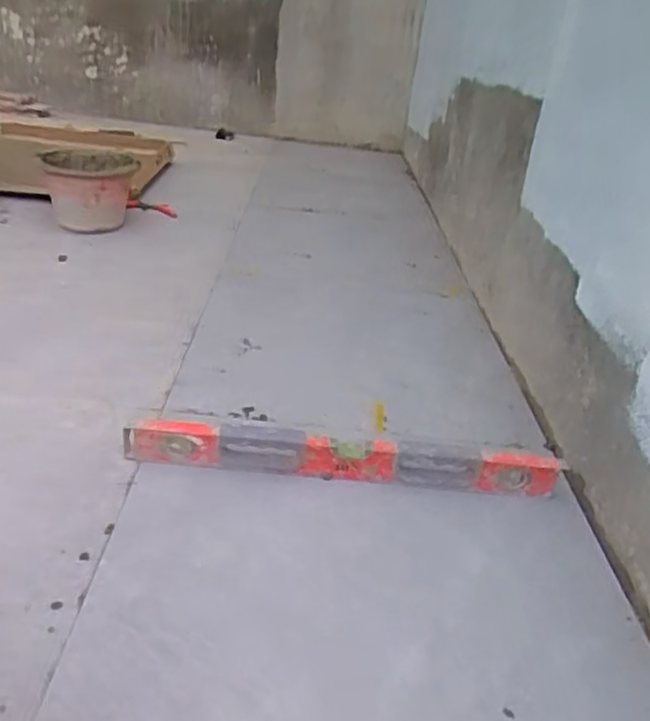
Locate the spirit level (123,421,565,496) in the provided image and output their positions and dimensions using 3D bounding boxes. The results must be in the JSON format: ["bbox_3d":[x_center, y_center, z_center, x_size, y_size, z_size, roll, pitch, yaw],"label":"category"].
[{"bbox_3d":[0.028,0.130,0.889,0.567,0.062,0.022,5,28,-5],"label":"spirit level"}]

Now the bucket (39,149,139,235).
[{"bbox_3d":[-0.560,-0.398,1.592,0.193,0.176,0.185,6,28,-3],"label":"bucket"}]

